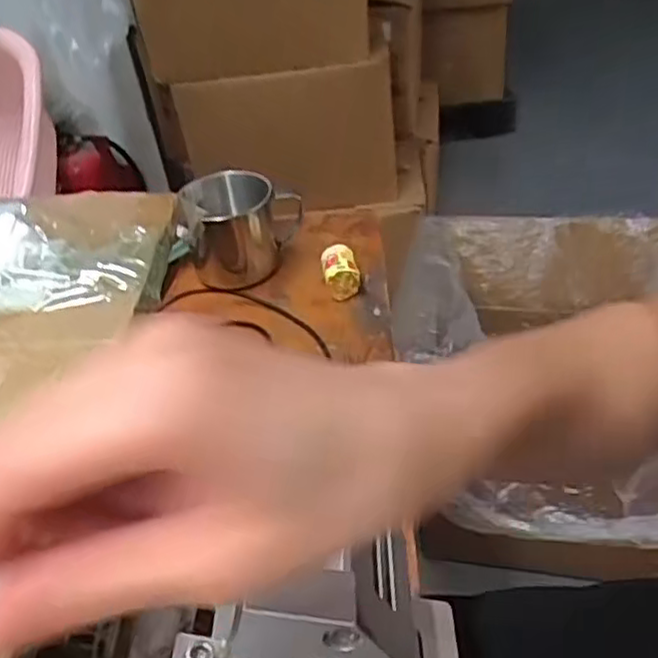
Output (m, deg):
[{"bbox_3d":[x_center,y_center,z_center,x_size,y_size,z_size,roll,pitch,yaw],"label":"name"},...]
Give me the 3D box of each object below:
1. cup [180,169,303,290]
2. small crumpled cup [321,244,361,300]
[{"bbox_3d":[-0.066,-0.080,0.551,0.085,0.069,0.085,-1,41,1],"label":"cup"},{"bbox_3d":[0.009,-0.042,0.522,0.025,0.032,0.033,-10,38,-3],"label":"small crumpled cup"}]

